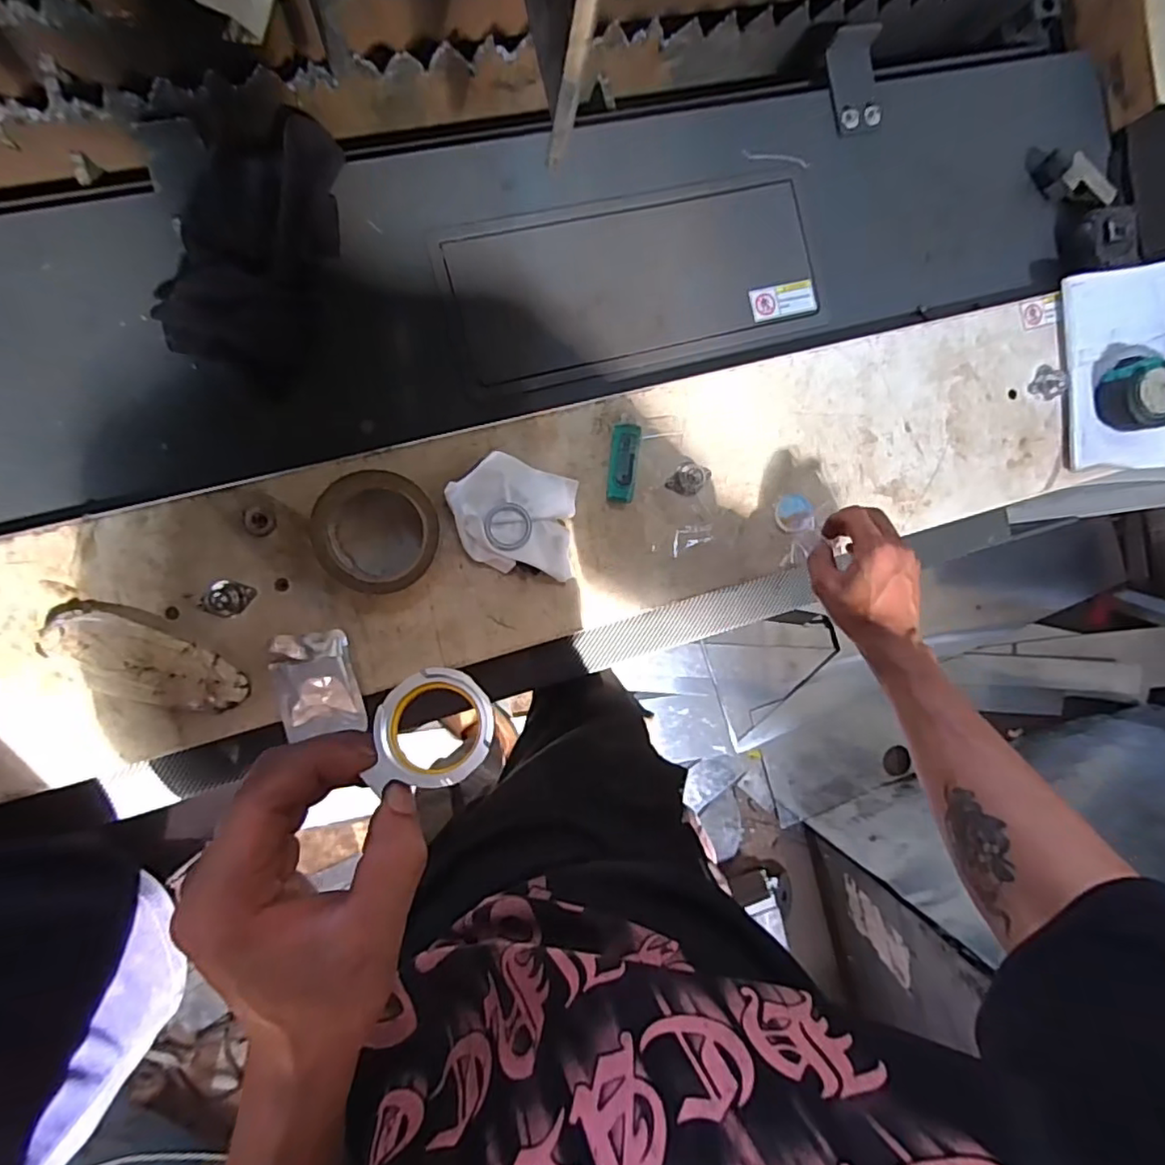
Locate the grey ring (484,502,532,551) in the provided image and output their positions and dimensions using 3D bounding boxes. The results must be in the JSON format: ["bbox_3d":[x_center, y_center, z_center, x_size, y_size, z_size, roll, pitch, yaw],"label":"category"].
[{"bbox_3d":[-0.065,-0.049,0.546,0.041,0.007,0.042,0,92,-11],"label":"grey ring"}]

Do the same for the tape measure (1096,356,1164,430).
[{"bbox_3d":[0.598,-0.202,0.668,0.077,0.046,0.075,-8,94,-11],"label":"tape measure"}]

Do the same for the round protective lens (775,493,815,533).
[{"bbox_3d":[0.211,-0.069,0.618,0.037,0.004,0.039,-2,82,6],"label":"round protective lens"}]

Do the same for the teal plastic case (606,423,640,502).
[{"bbox_3d":[0.039,-0.111,0.580,0.026,0.016,0.071,4,91,-12],"label":"teal plastic case"}]

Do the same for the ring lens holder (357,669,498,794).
[{"bbox_3d":[-0.060,0.059,0.255,0.046,0.007,0.046,-4,73,-6],"label":"ring lens holder"}]

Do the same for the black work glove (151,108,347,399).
[{"bbox_3d":[-0.272,-0.290,0.527,0.115,0.056,0.235,16,89,-11],"label":"black work glove"}]

